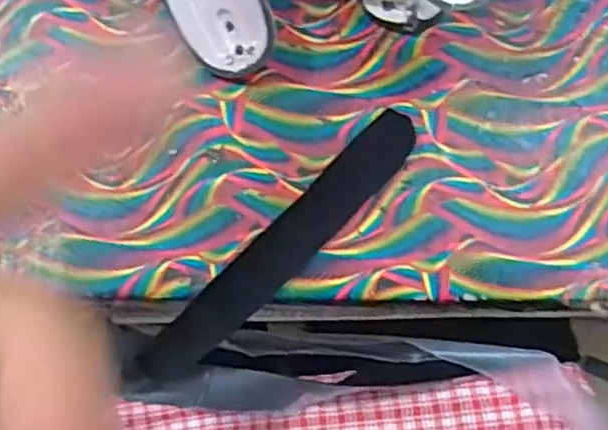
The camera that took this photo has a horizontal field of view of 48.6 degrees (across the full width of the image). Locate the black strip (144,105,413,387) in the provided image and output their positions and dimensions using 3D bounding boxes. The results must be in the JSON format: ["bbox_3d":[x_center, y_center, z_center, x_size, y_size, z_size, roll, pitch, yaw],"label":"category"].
[{"bbox_3d":[-0.008,0.015,0.317,0.026,0.008,0.168,43,82,9],"label":"black strip"}]

